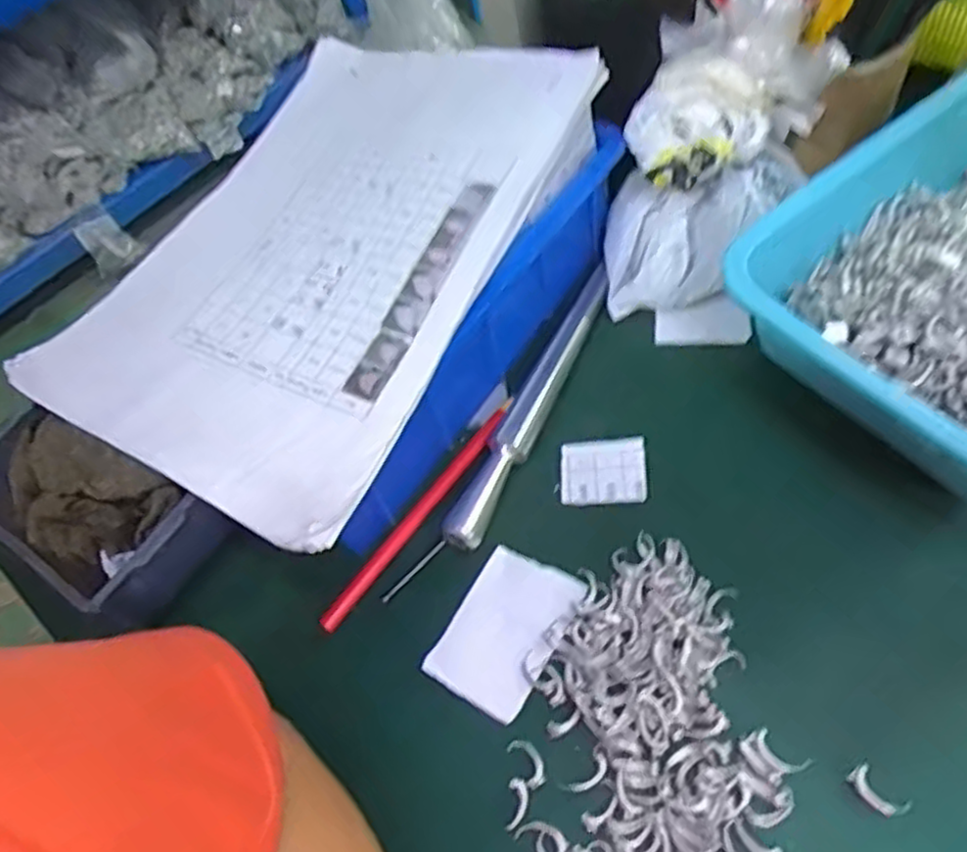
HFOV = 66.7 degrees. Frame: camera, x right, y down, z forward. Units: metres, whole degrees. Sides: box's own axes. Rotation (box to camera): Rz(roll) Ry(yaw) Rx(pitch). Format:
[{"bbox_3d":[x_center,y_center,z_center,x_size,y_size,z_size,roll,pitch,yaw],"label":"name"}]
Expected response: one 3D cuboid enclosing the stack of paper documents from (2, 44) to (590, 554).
[{"bbox_3d":[-0.098,-0.100,0.416,0.233,0.026,0.293,22,72,28],"label":"stack of paper documents"}]

